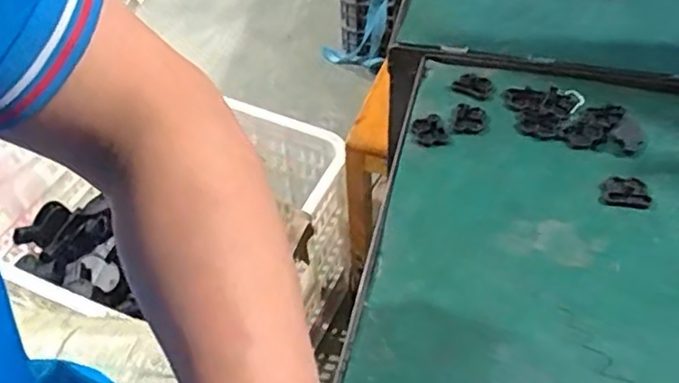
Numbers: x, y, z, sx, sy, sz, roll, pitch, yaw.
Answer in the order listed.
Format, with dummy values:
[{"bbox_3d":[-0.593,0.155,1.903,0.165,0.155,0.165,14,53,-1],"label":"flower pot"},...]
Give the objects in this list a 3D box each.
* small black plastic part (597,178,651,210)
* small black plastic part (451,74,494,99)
[{"bbox_3d":[0.203,0.000,0.451,0.034,0.007,0.023,2,48,5],"label":"small black plastic part"},{"bbox_3d":[0.113,-0.090,0.533,0.031,0.004,0.025,22,53,22],"label":"small black plastic part"}]

